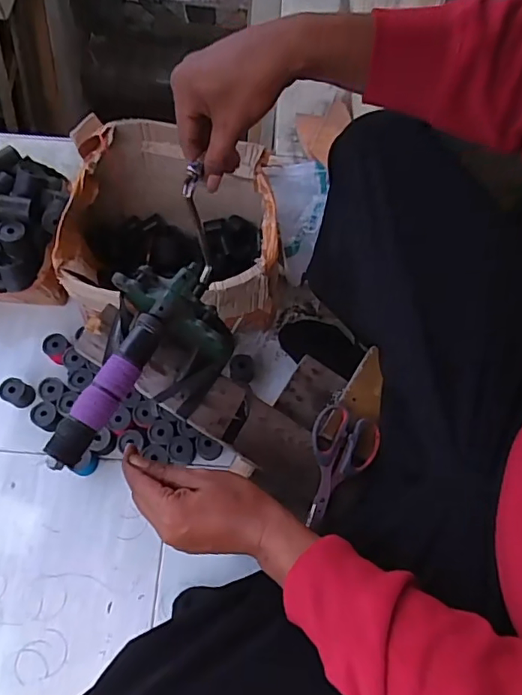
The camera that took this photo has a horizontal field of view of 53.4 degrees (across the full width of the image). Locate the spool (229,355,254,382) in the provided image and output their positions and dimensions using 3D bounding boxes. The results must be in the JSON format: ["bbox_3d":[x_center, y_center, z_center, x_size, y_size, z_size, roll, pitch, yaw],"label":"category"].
[{"bbox_3d":[-0.035,0.040,0.970,0.044,0.032,0.051,7,67,1],"label":"spool"}]

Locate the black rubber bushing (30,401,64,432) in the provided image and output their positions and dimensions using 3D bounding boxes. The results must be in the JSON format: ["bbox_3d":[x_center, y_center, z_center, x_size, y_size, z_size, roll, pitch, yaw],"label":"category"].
[{"bbox_3d":[-0.374,0.125,0.918,0.051,0.055,0.046,24,68,7],"label":"black rubber bushing"}]

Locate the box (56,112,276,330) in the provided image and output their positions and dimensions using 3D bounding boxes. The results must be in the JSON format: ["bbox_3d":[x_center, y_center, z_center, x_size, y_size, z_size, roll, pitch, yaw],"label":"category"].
[{"bbox_3d":[-0.151,-0.199,0.932,0.348,0.220,0.313,1,67,-2],"label":"box"}]

